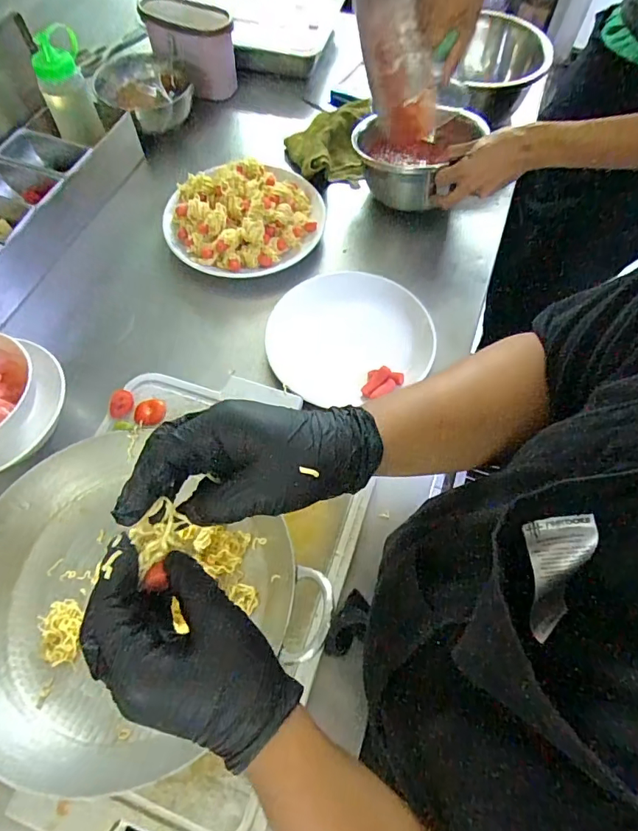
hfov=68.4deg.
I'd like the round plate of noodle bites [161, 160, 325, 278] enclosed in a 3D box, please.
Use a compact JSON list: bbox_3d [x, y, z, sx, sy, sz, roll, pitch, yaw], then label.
[{"bbox_3d":[-0.121,-0.329,0.766,0.258,0.065,0.238,0,63,-1],"label":"round plate of noodle bites"}]

